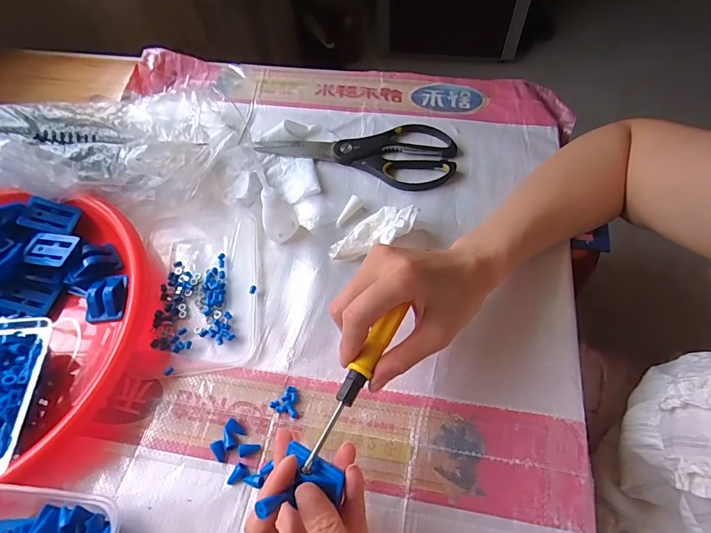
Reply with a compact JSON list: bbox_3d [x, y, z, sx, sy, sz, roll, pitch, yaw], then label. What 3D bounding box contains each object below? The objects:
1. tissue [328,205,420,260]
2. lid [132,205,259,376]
[{"bbox_3d":[0.017,-0.032,0.387,0.090,0.017,0.040,-28,60,13],"label":"tissue"},{"bbox_3d":[-0.146,0.018,0.386,0.102,0.009,0.160,-7,60,0],"label":"lid"}]

